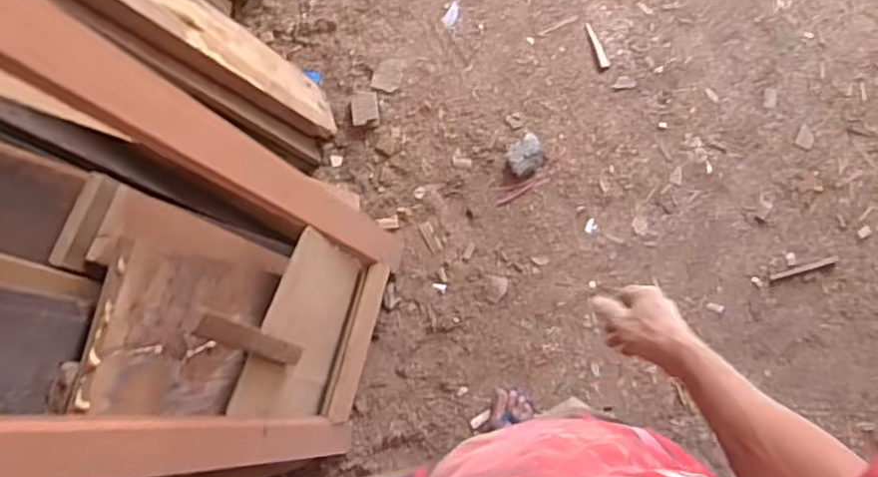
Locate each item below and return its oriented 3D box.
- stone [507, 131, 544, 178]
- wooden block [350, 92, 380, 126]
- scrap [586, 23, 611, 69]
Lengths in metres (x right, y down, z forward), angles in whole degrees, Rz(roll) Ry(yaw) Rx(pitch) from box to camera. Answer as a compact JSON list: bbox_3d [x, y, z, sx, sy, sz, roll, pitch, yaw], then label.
[{"bbox_3d":[0.195,-0.186,1.474,0.087,0.053,0.074,-39,79,-6],"label":"stone"},{"bbox_3d":[-0.174,-0.308,1.550,0.062,0.009,0.077,-6,78,0],"label":"wooden block"},{"bbox_3d":[0.373,-0.456,1.549,0.024,0.007,0.118,-19,78,-3],"label":"scrap"}]

